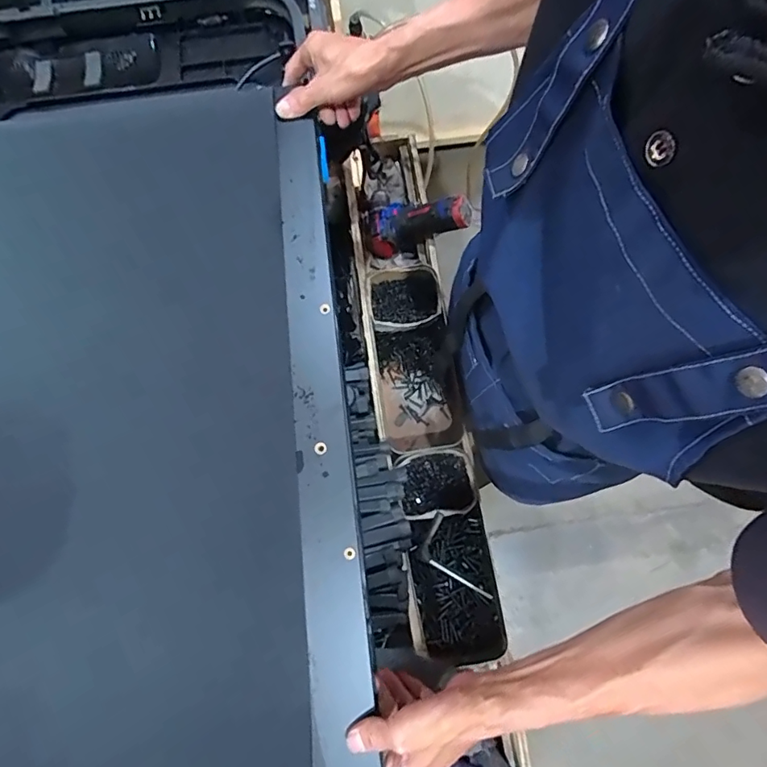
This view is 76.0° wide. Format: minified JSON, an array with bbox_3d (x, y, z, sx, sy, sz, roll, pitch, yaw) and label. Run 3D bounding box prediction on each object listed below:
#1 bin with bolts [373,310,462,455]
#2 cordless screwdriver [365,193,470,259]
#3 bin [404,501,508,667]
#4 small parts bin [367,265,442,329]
[{"bbox_3d":[0.060,0.013,0.845,0.137,0.078,0.220,-9,79,-1],"label":"bin with bolts"},{"bbox_3d":[0.067,-0.297,0.898,0.185,0.066,0.090,-8,78,25],"label":"cordless screwdriver"},{"bbox_3d":[0.106,0.313,0.760,0.136,0.059,0.213,-9,79,-1],"label":"bin"},{"bbox_3d":[0.037,-0.148,0.860,0.122,0.053,0.102,-8,79,-1],"label":"small parts bin"}]

